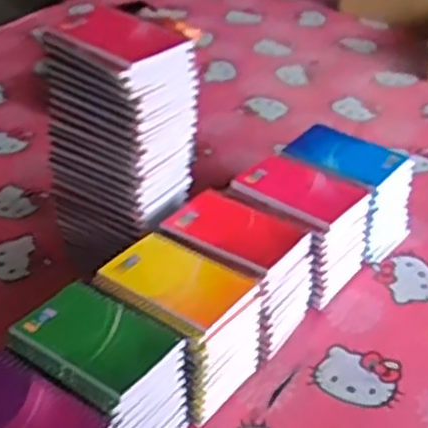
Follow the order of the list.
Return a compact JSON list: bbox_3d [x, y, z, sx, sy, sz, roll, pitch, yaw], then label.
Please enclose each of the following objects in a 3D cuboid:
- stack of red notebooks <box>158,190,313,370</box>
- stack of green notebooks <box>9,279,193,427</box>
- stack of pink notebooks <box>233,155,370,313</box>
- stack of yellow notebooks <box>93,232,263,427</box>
[{"bbox_3d":[0.022,0.060,0.808,0.141,0.121,0.103,23,41,30],"label":"stack of red notebooks"},{"bbox_3d":[-0.098,0.153,0.673,0.134,0.118,0.099,23,41,30],"label":"stack of green notebooks"},{"bbox_3d":[0.099,0.015,0.865,0.129,0.125,0.109,26,42,33],"label":"stack of pink notebooks"},{"bbox_3d":[-0.036,0.106,0.739,0.137,0.118,0.104,24,41,31],"label":"stack of yellow notebooks"}]

